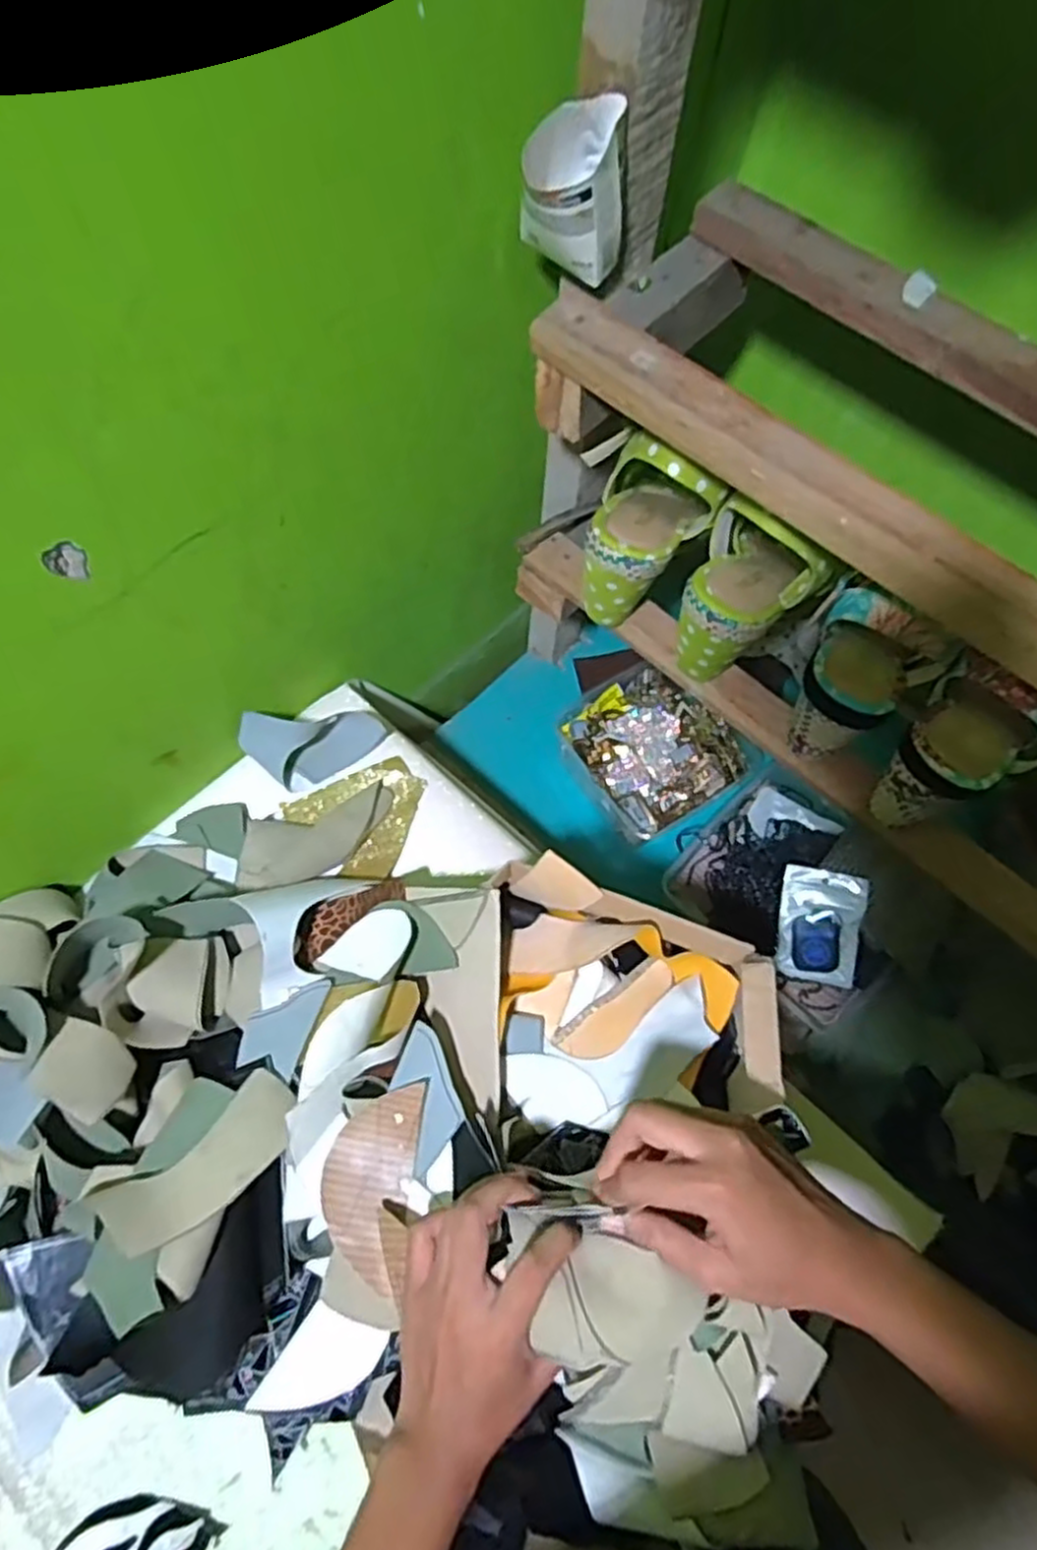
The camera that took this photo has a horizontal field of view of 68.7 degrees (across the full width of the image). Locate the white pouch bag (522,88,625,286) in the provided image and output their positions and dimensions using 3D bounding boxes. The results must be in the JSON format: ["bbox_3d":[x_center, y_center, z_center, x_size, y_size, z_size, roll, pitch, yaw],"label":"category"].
[{"bbox_3d":[0.031,-0.319,0.421,0.059,0.075,0.044,7,65,0],"label":"white pouch bag"}]

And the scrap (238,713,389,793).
[{"bbox_3d":[-0.167,-0.028,0.626,0.114,0.061,0.050,-14,67,-10],"label":"scrap"}]

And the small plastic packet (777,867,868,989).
[{"bbox_3d":[0.266,0.134,0.671,0.067,0.009,0.095,8,93,20],"label":"small plastic packet"}]

